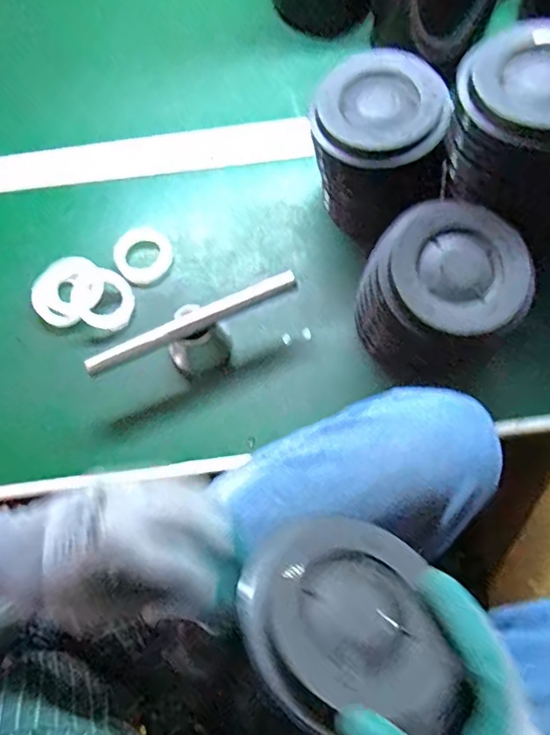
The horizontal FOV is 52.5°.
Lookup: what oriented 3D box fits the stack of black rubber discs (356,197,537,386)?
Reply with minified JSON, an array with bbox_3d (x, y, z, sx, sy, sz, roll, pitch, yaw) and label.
[{"bbox_3d":[0.139,-0.059,0.496,0.134,0.127,0.126,-41,75,-10],"label":"stack of black rubber discs"}]

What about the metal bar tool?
[{"bbox_3d":[-0.071,-0.030,0.525,0.199,0.066,0.042,-29,73,-7],"label":"metal bar tool"}]

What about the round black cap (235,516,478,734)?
[{"bbox_3d":[0.037,0.143,0.314,0.110,0.025,0.110,5,49,-6],"label":"round black cap"}]

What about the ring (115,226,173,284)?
[{"bbox_3d":[-0.137,-0.118,0.579,0.054,0.010,0.058,-1,72,2],"label":"ring"}]

